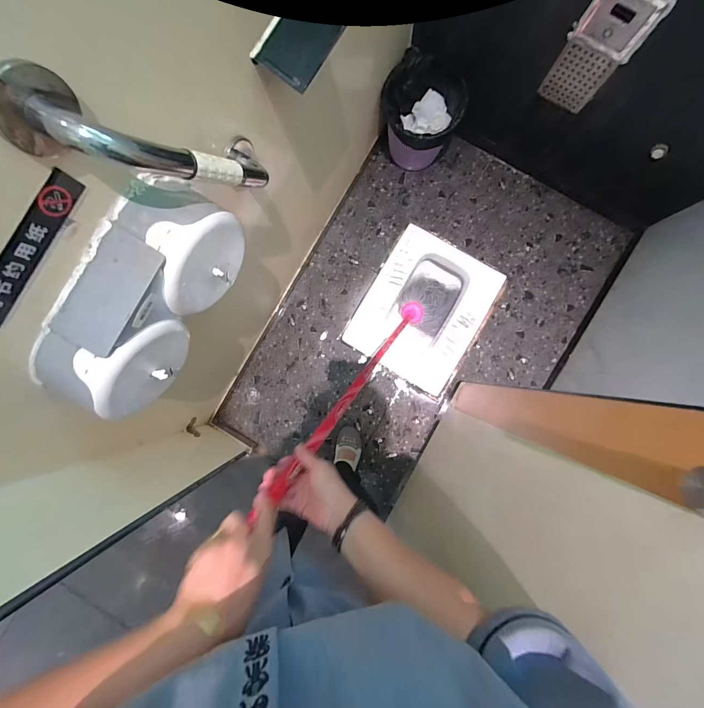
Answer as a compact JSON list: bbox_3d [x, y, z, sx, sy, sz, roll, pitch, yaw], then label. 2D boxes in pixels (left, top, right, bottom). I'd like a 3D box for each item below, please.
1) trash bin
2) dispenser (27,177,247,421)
[{"bbox_3d":[0.216,-0.748,1.056,0.233,0.270,0.215,0,88,2],"label":"trash bin"},{"bbox_3d":[-0.312,-0.084,0.508,0.115,0.151,0.334,29,90,3],"label":"dispenser"}]

